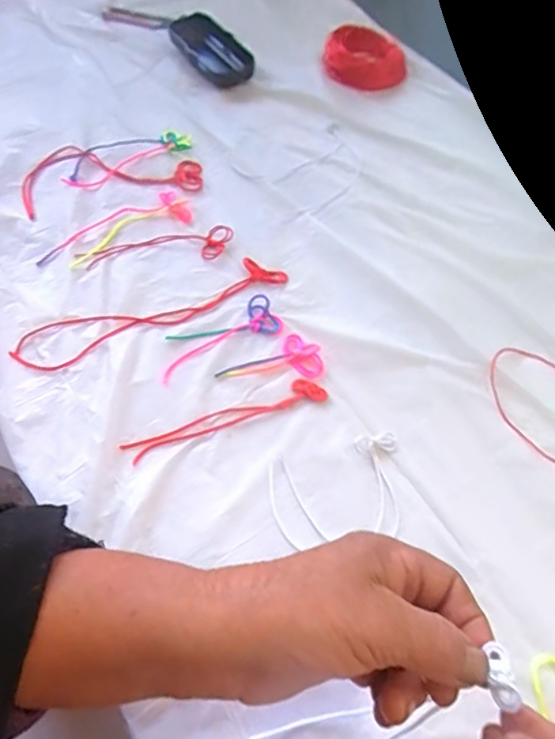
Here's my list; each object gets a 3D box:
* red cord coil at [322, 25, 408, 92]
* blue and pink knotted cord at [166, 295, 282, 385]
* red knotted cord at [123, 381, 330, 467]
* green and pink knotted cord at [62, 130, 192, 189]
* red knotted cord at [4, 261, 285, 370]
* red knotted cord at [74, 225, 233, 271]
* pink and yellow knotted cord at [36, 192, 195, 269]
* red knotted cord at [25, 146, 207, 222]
[{"bbox_3d":[0.097,-0.345,0.595,0.091,0.027,0.064,20,62,9],"label":"red cord coil"},{"bbox_3d":[-0.047,-0.026,0.419,0.101,0.004,0.036,-25,65,-16],"label":"blue and pink knotted cord"},{"bbox_3d":[-0.036,0.035,0.389,0.148,0.004,0.019,-18,63,-12],"label":"red knotted cord"},{"bbox_3d":[-0.145,-0.205,0.516,0.125,0.007,0.045,-31,67,-18],"label":"green and pink knotted cord"},{"bbox_3d":[-0.096,-0.046,0.430,0.220,0.006,0.039,-22,64,-14],"label":"red knotted cord"},{"bbox_3d":[-0.103,-0.105,0.461,0.130,0.006,0.032,-7,61,-6],"label":"red knotted cord"},{"bbox_3d":[-0.140,-0.121,0.469,0.137,0.004,0.041,-29,66,-17],"label":"pink and yellow knotted cord"},{"bbox_3d":[-0.157,-0.186,0.510,0.161,0.008,0.083,-15,63,-11],"label":"red knotted cord"}]

